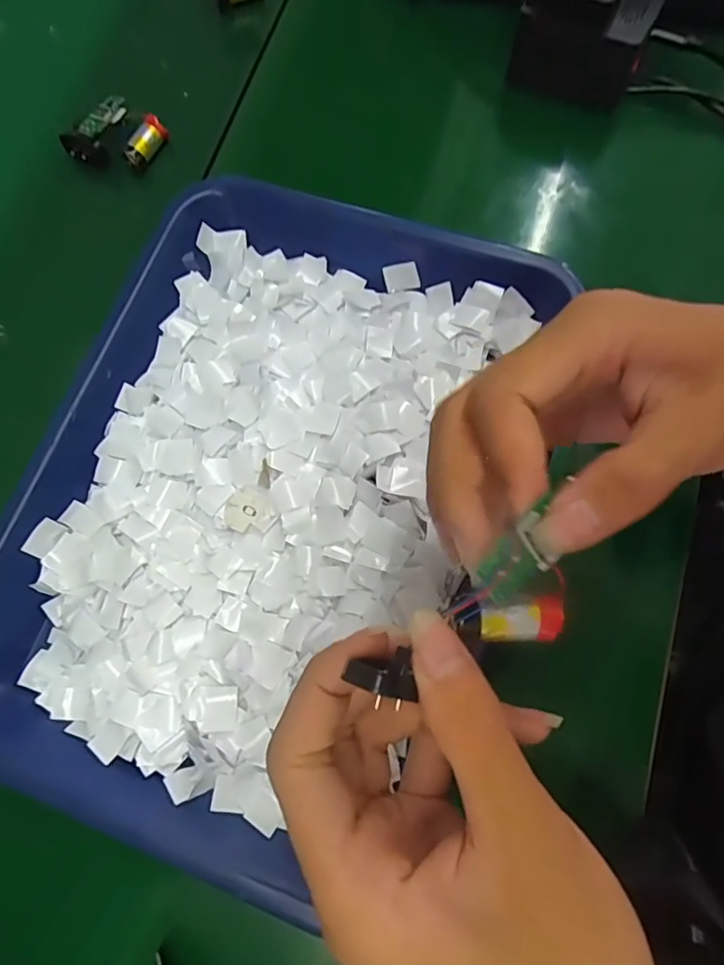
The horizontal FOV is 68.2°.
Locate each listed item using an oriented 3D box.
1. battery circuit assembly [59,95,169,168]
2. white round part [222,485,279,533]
[{"bbox_3d":[-0.167,-0.234,0.362,0.049,0.015,0.052,37,79,9],"label":"battery circuit assembly"},{"bbox_3d":[-0.058,0.014,0.281,0.028,0.004,0.025,17,76,5],"label":"white round part"}]

